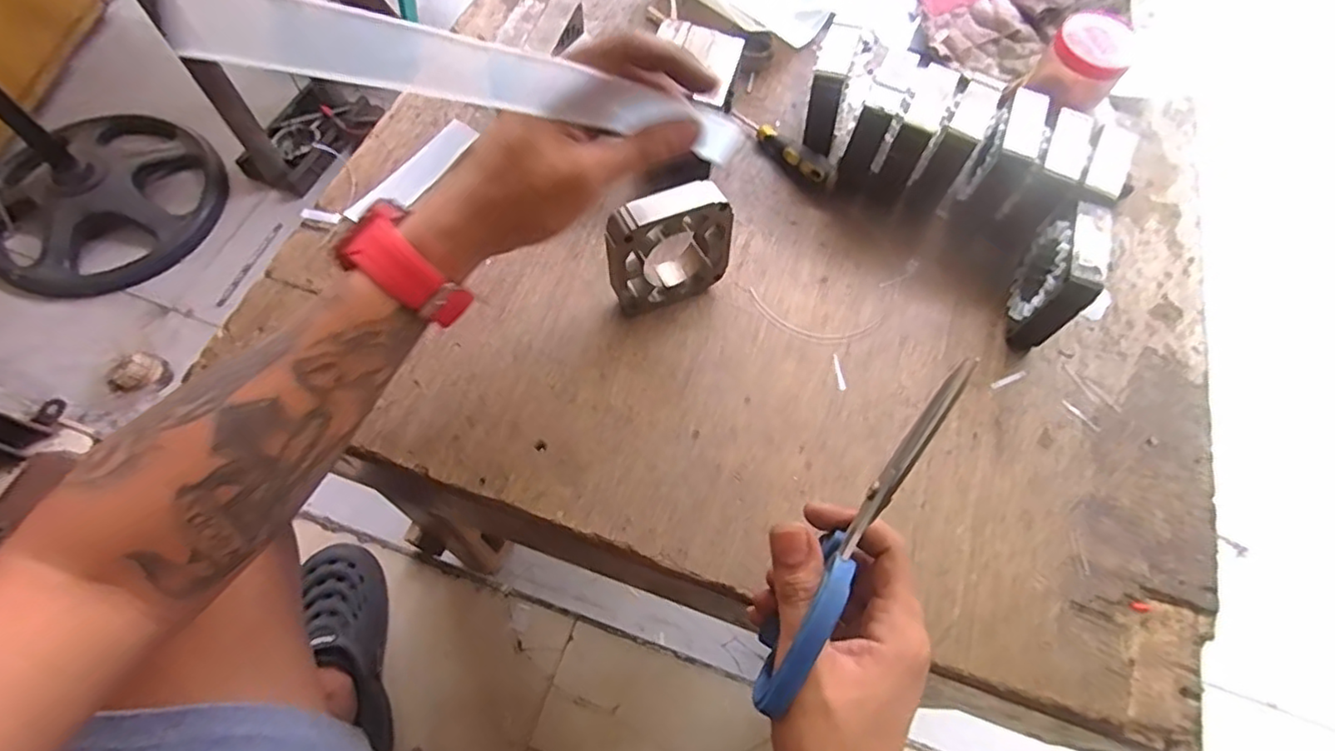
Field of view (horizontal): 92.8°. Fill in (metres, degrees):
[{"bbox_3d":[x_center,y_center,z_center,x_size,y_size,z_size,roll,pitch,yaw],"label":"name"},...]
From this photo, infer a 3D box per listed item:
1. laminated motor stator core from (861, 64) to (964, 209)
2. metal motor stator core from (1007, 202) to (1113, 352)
[{"bbox_3d":[0.180,-0.176,0.477,0.028,0.080,0.071,28,66,10],"label":"laminated motor stator core"},{"bbox_3d":[0.257,-0.066,0.423,0.024,0.075,0.071,16,64,4],"label":"metal motor stator core"}]

